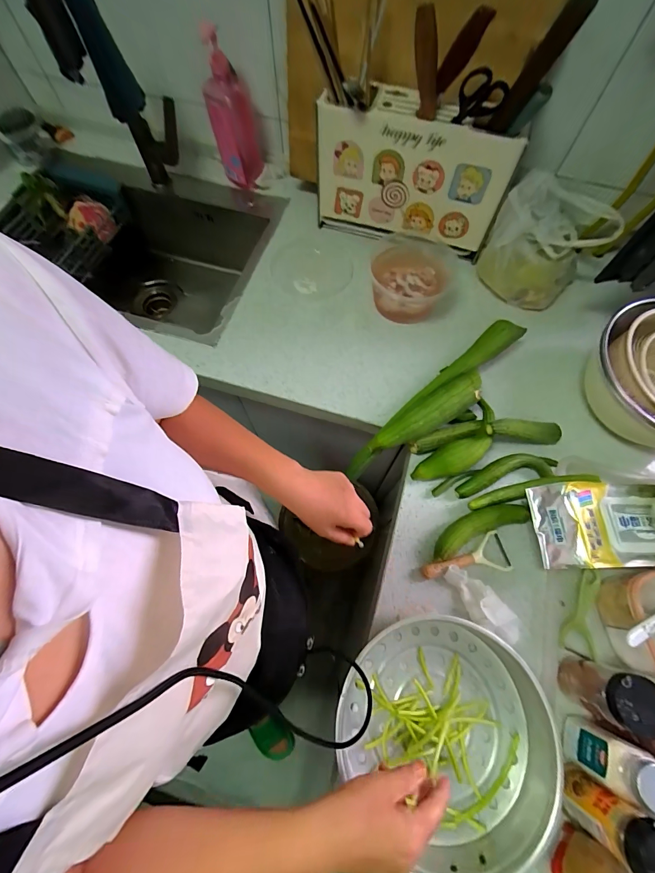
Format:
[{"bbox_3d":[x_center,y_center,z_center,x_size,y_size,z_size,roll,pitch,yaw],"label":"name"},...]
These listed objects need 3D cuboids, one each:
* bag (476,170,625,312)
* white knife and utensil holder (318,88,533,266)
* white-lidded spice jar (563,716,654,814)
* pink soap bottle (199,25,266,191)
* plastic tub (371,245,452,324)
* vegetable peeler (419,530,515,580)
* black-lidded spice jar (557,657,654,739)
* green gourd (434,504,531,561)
[{"bbox_3d":[0.414,-0.369,0.685,0.193,0.183,0.126,34,70,11],"label":"bag"},{"bbox_3d":[0.153,-0.492,0.693,0.350,0.229,0.078,17,69,7],"label":"white knife and utensil holder"},{"bbox_3d":[0.328,0.374,0.408,0.049,0.114,0.050,0,68,0],"label":"white-lidded spice jar"},{"bbox_3d":[-0.198,-0.659,0.746,0.091,0.259,0.075,-13,69,-5],"label":"pink soap bottle"},{"bbox_3d":[0.167,-0.300,0.710,0.160,0.070,0.122,11,67,2],"label":"plastic tub"},{"bbox_3d":[0.211,0.182,0.537,0.141,0.021,0.057,-9,69,-3],"label":"vegetable peeler"},{"bbox_3d":[0.341,0.311,0.429,0.050,0.107,0.058,19,70,8],"label":"black-lidded spice jar"},{"bbox_3d":[0.234,0.142,0.552,0.166,0.033,0.047,-22,70,-11],"label":"green gourd"}]

